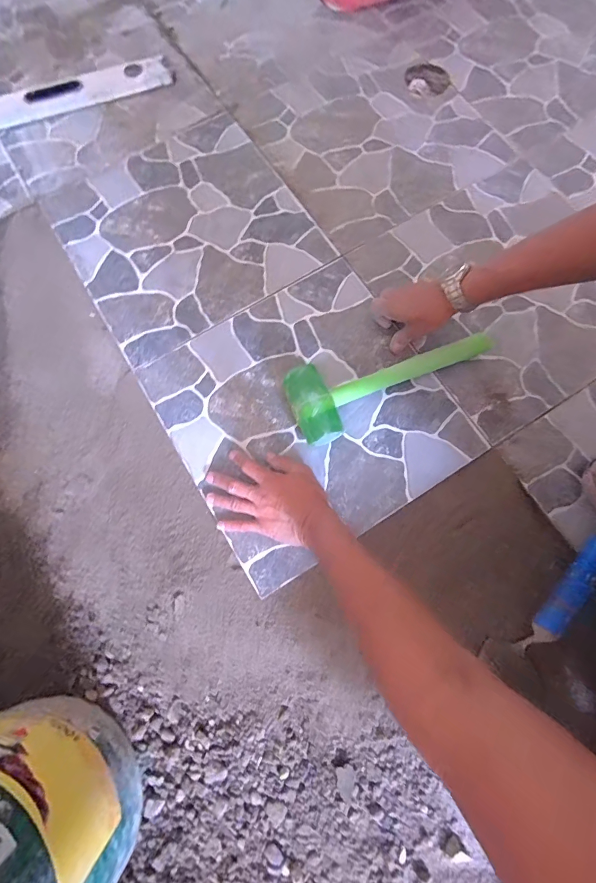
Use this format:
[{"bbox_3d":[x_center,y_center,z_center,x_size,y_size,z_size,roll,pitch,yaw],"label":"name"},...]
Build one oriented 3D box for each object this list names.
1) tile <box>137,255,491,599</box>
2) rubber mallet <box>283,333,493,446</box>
[{"bbox_3d":[0.014,-0.053,0.581,0.387,0.010,0.394,-31,78,-7],"label":"tile"},{"bbox_3d":[0.145,-0.100,0.563,0.327,0.069,0.112,-23,77,-4],"label":"rubber mallet"}]

